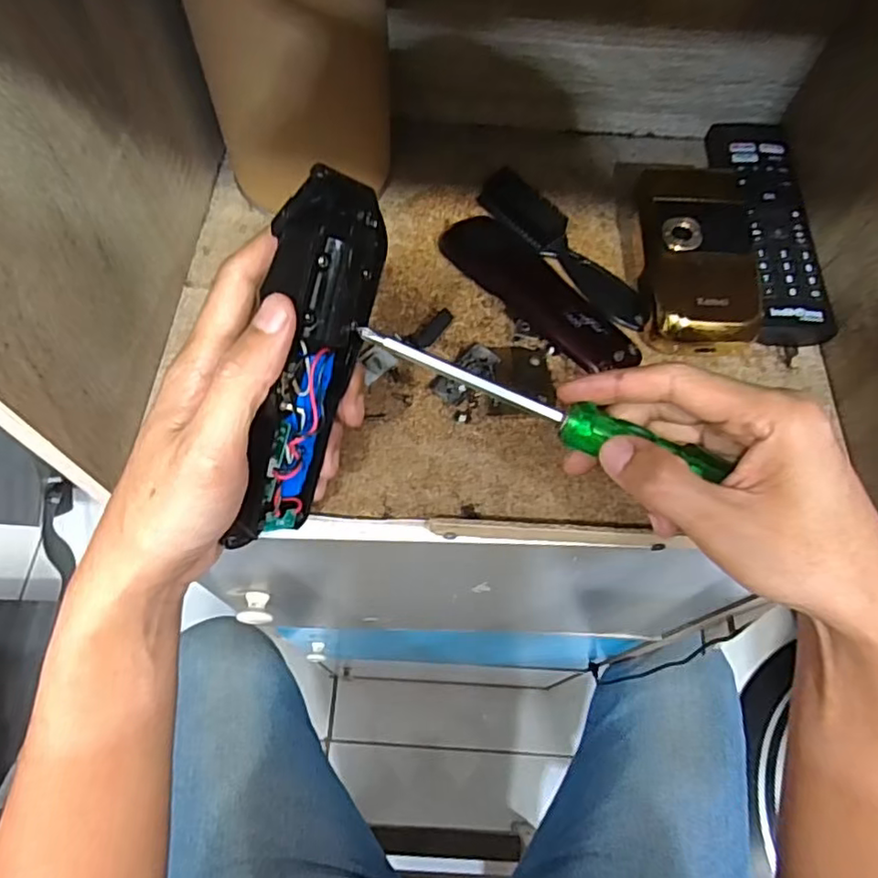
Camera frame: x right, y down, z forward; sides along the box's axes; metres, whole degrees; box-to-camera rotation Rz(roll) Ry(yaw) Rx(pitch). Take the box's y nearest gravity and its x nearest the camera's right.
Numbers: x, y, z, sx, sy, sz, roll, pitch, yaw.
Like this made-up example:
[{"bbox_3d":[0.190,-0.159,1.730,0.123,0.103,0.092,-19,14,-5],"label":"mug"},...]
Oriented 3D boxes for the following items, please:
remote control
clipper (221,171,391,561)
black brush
[{"bbox_3d":[0.207,-0.139,0.390,0.042,0.023,0.174,4,65,-1],"label":"remote control"},{"bbox_3d":[-0.065,-0.032,0.276,0.035,0.046,0.162,26,106,33],"label":"clipper"},{"bbox_3d":[0.080,-0.121,0.387,0.027,0.020,0.134,-36,71,-18],"label":"black brush"}]

